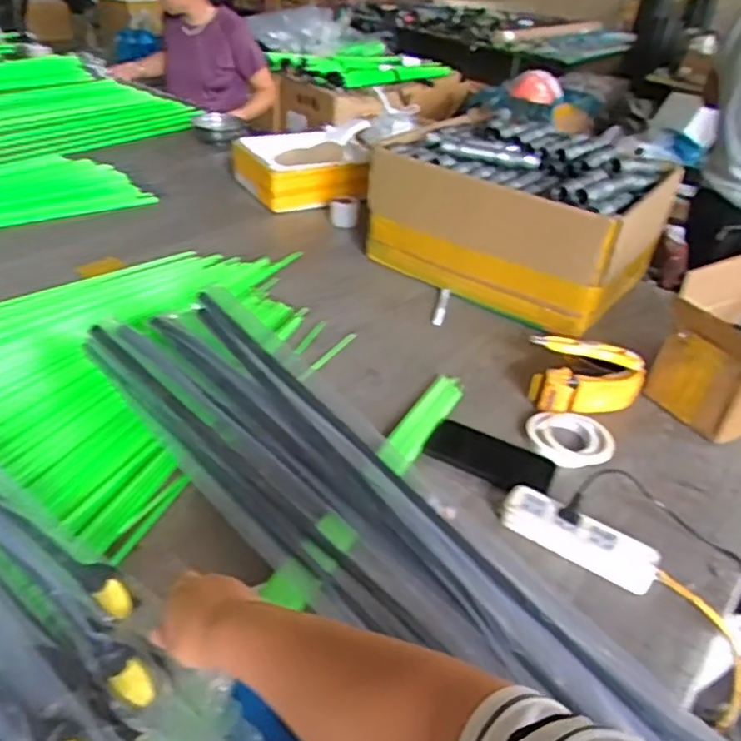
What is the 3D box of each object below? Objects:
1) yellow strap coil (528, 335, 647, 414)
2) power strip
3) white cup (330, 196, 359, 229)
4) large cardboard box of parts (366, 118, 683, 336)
[{"bbox_3d":[0.301,0.017,0.962,0.164,0.084,0.112,21,39,19],"label":"yellow strap coil"},{"bbox_3d":[0.237,0.190,0.763,0.175,0.034,0.048,26,40,25],"label":"power strip"},{"bbox_3d":[-0.056,-0.339,1.417,0.060,0.046,0.059,4,36,-3],"label":"white cup"},{"bbox_3d":[0.262,-0.281,1.217,0.454,0.245,0.282,29,42,28],"label":"large cardboard box of parts"}]

